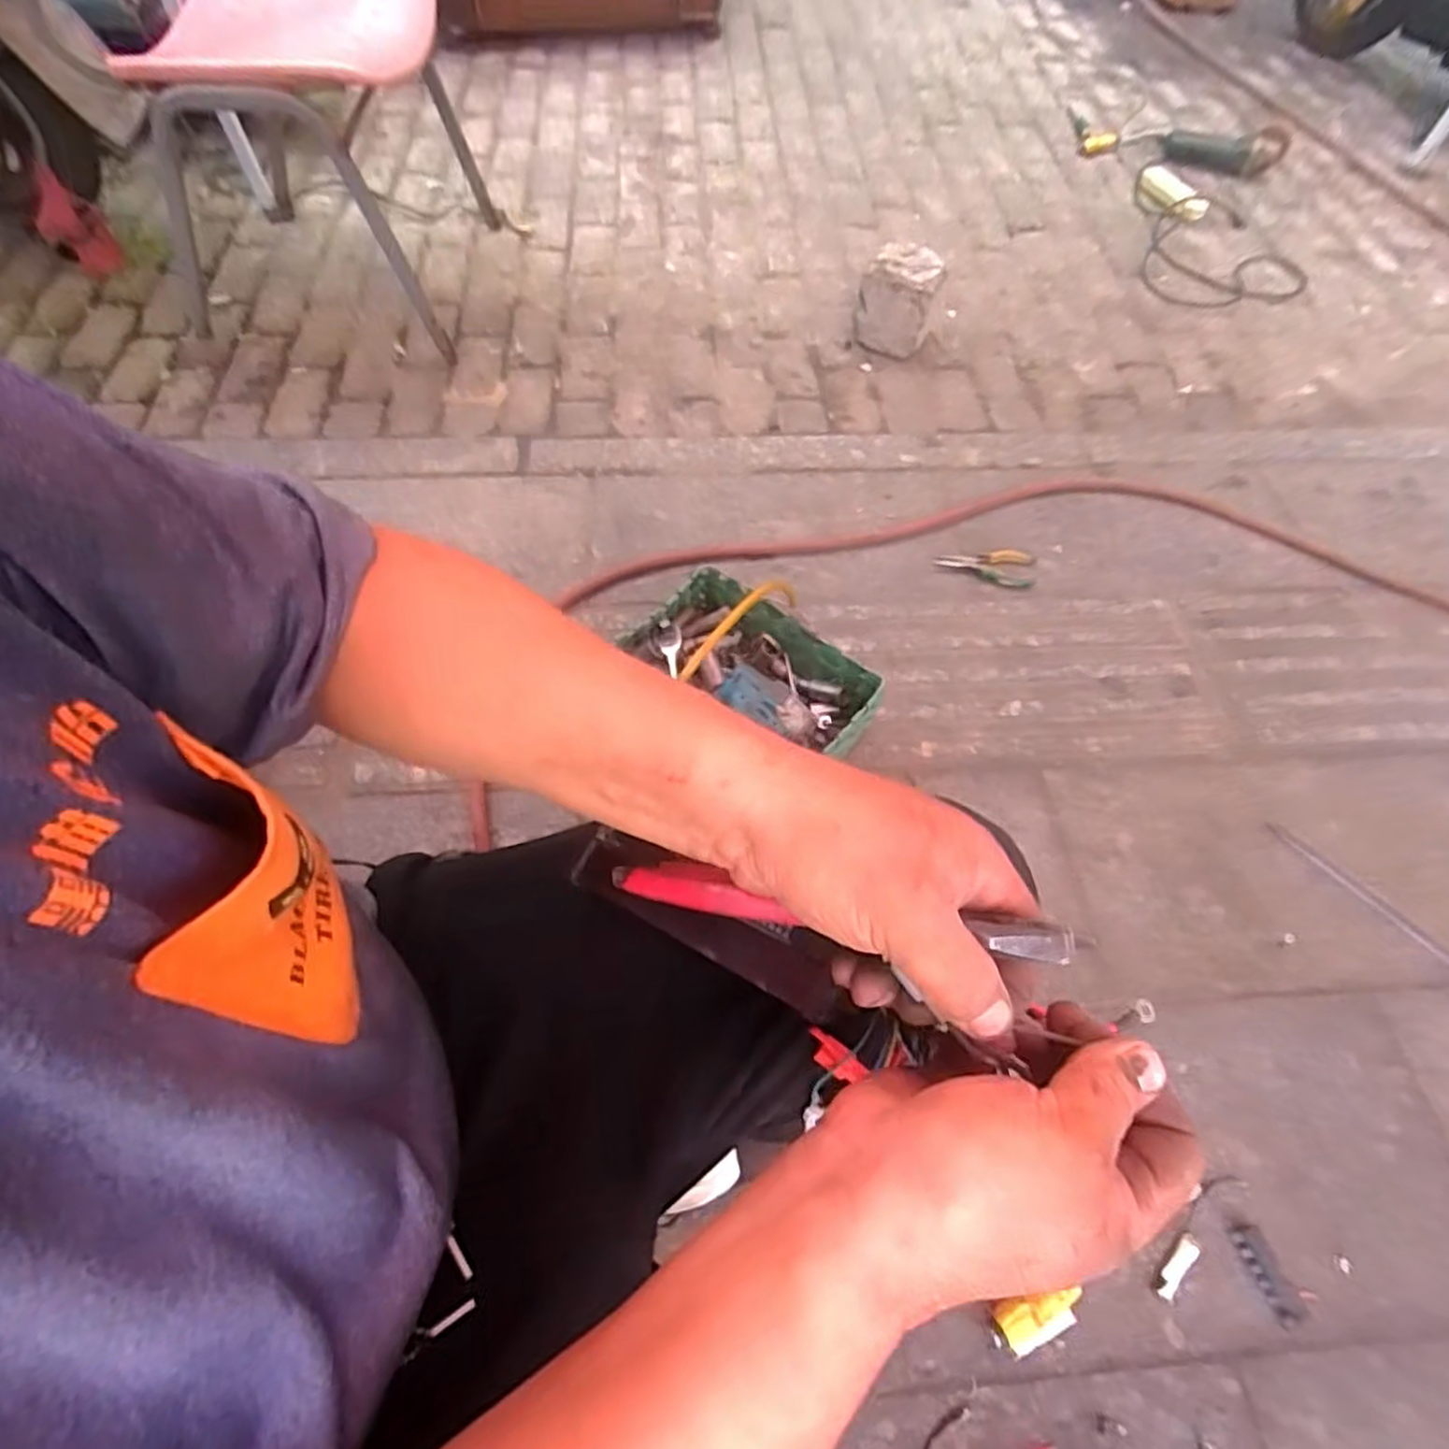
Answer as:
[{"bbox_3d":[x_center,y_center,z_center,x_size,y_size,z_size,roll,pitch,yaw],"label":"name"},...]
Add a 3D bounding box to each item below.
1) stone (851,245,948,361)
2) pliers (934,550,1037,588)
[{"bbox_3d":[0.352,-0.850,1.461,0.138,0.158,0.153,23,60,11],"label":"stone"},{"bbox_3d":[0.422,-0.262,1.174,0.156,0.009,0.075,14,58,6],"label":"pliers"}]

